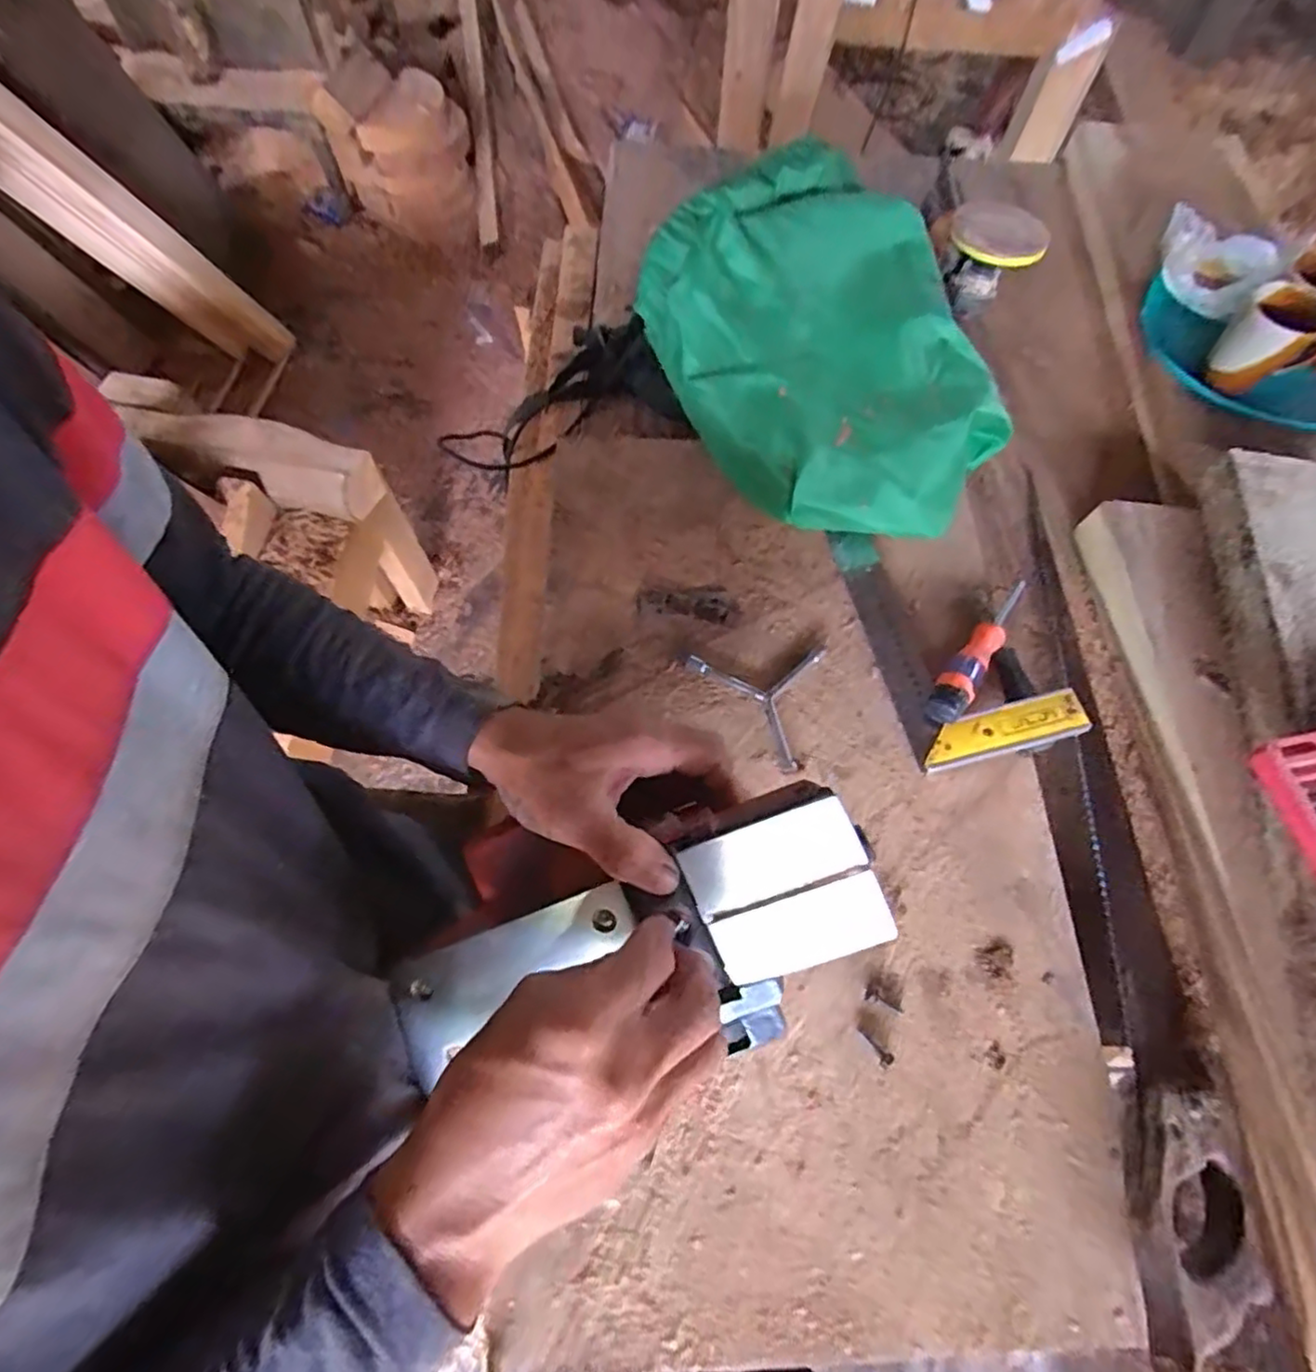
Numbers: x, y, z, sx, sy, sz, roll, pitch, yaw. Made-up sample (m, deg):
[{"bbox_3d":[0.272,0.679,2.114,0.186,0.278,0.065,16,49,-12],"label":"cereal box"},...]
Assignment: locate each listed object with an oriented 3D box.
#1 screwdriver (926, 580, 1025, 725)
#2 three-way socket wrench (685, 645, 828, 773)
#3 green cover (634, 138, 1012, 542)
[{"bbox_3d":[0.283,-0.037,0.561,0.030,0.031,0.186,37,61,14],"label":"screwdriver"},{"bbox_3d":[0.076,0.001,0.551,0.112,0.013,0.120,18,67,6],"label":"three-way socket wrench"},{"bbox_3d":[0.163,-0.300,0.605,0.241,0.166,0.330,-39,72,-17],"label":"green cover"}]

